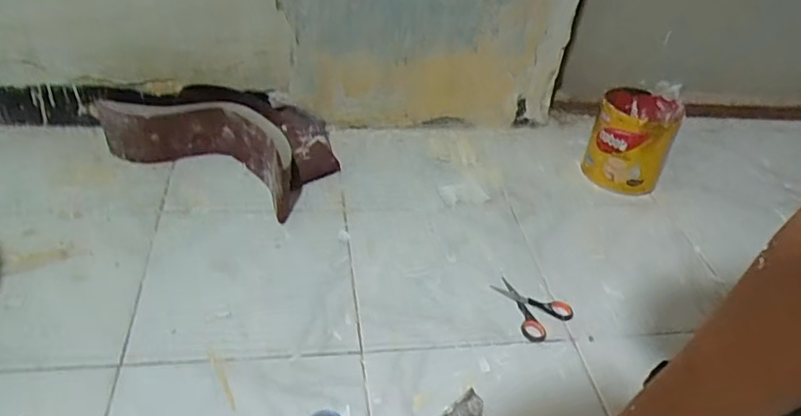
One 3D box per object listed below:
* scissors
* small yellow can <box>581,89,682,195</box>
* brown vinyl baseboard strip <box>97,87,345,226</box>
[{"bbox_3d":[0.187,0.140,0.850,0.093,0.005,0.113,-24,48,-32],"label":"scissors"},{"bbox_3d":[0.436,-0.125,1.097,0.145,0.158,0.137,25,42,22],"label":"small yellow can"},{"bbox_3d":[-0.304,-0.147,1.052,0.395,0.111,0.269,20,41,16],"label":"brown vinyl baseboard strip"}]

